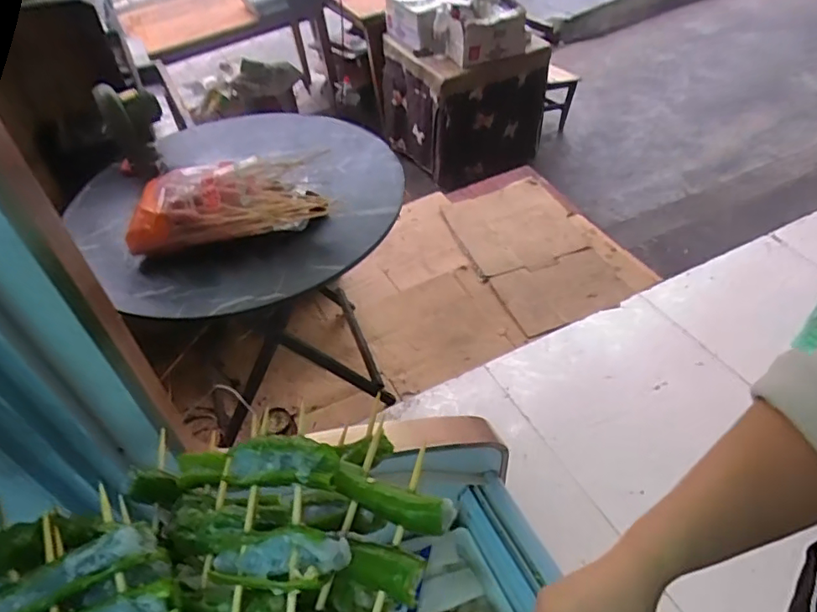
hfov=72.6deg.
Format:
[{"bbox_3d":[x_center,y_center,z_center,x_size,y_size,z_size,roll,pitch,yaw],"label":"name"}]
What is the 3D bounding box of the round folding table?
[{"bbox_3d":[-0.400,-0.085,1.437,0.722,0.709,0.684,-2,47,3],"label":"round folding table"}]

